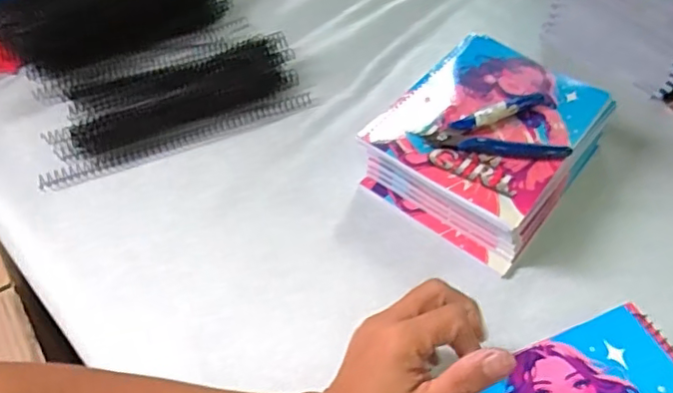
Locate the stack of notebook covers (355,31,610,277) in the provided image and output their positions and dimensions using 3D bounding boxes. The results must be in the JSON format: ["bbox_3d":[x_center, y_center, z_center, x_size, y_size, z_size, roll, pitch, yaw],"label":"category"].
[{"bbox_3d":[0.133,-0.053,0.511,0.155,0.063,0.200,33,56,22],"label":"stack of notebook covers"}]

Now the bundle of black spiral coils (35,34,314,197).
[{"bbox_3d":[-0.154,-0.097,0.549,0.244,0.023,0.125,-18,54,-18],"label":"bundle of black spiral coils"}]

